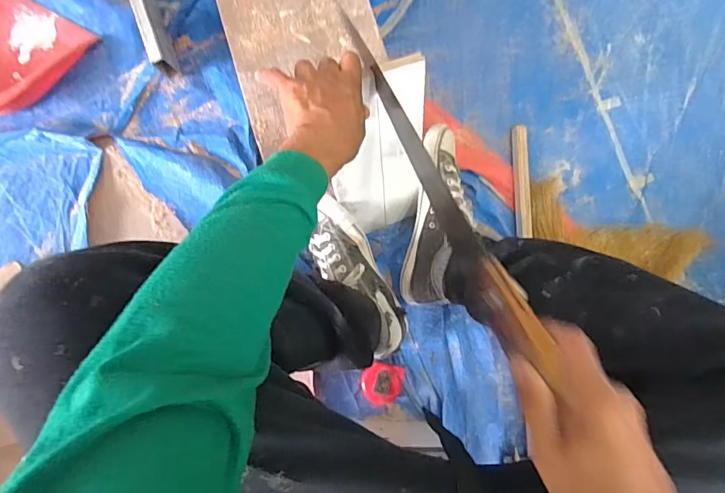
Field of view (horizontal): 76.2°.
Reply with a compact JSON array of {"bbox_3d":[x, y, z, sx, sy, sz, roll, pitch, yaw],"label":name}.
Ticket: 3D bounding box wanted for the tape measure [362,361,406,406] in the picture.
[{"bbox_3d":[0.030,0.216,0.732,0.063,0.034,0.061,12,82,-4],"label":"tape measure"}]

